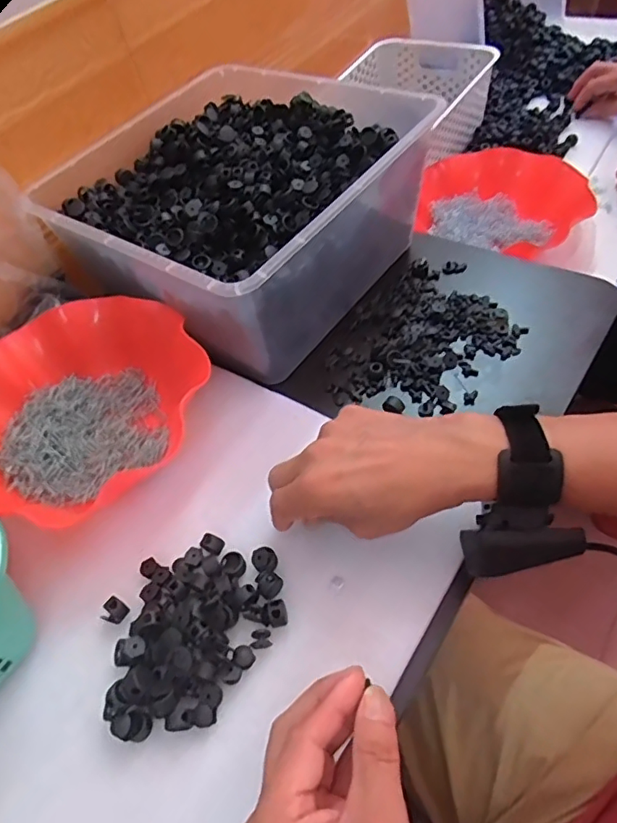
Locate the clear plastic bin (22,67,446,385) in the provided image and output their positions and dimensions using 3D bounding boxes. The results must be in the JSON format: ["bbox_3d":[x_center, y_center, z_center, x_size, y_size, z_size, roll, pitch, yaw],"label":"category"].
[{"bbox_3d":[-0.068,-0.207,0.541,0.296,0.119,0.292,30,64,27],"label":"clear plastic bin"}]

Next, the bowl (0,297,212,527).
[{"bbox_3d":[-0.203,-0.002,0.469,0.197,0.060,0.206,-5,52,7],"label":"bowl"}]

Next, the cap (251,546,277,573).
[{"bbox_3d":[-0.031,0.107,0.391,0.017,0.008,0.017,-5,52,7],"label":"cap"}]

